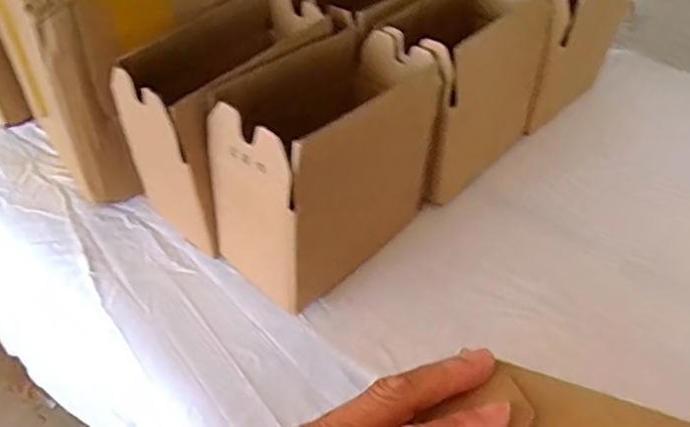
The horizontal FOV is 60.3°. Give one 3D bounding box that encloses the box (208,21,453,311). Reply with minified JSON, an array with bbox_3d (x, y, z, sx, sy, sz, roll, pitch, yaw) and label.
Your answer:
[{"bbox_3d":[-0.008,-0.041,0.492,0.099,0.165,0.192,29,48,26],"label":"box"}]

